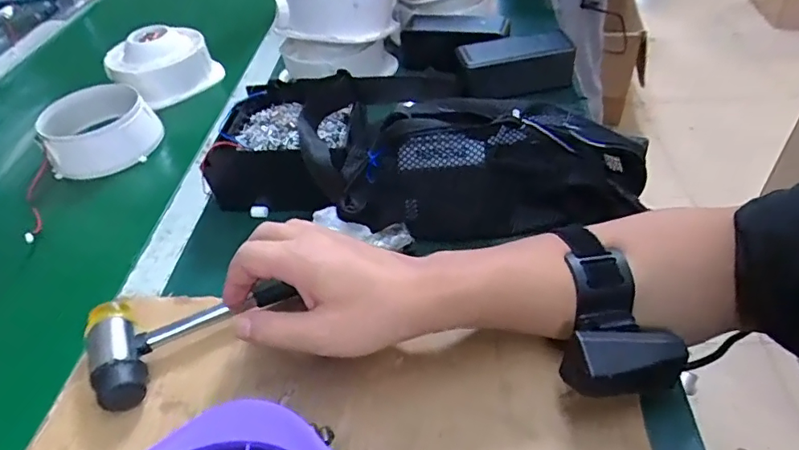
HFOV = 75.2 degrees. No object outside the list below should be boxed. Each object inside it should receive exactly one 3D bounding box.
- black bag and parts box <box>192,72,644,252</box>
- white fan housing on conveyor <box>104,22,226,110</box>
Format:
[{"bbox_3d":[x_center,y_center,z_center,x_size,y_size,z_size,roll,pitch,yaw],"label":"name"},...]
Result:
[{"bbox_3d":[0.013,-0.059,0.462,0.381,0.098,0.138,7,45,15],"label":"black bag and parts box"},{"bbox_3d":[-0.311,-0.215,0.690,0.138,0.061,0.126,-27,47,-20],"label":"white fan housing on conveyor"}]

